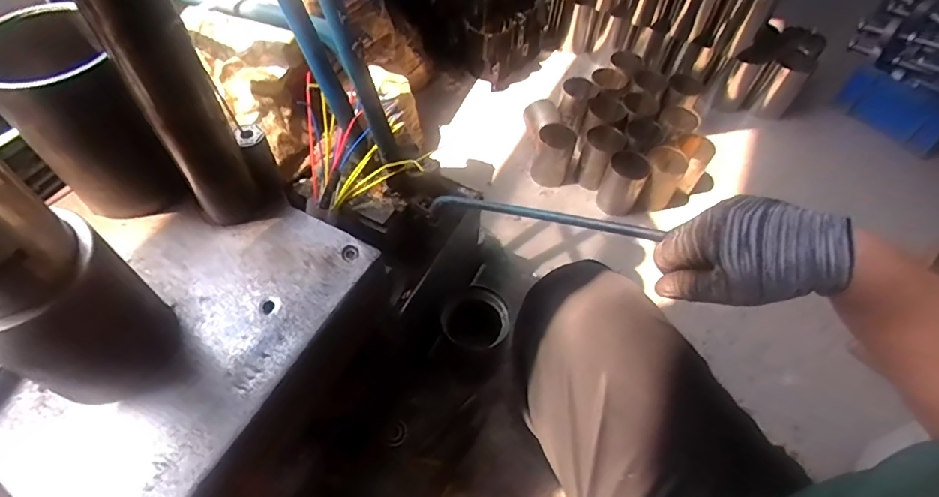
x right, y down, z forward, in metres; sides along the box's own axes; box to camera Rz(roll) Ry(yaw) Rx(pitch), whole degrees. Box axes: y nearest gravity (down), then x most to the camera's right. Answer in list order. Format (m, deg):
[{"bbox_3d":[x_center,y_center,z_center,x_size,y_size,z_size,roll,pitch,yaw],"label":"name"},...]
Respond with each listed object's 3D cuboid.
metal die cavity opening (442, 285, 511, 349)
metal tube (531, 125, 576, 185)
[{"bbox_3d":[0.013,0.118,0.828,0.108,0.030,0.112,1,55,-2],"label":"metal die cavity opening"},{"bbox_3d":[0.206,-0.233,1.208,0.091,0.129,0.069,17,56,8],"label":"metal tube"}]

